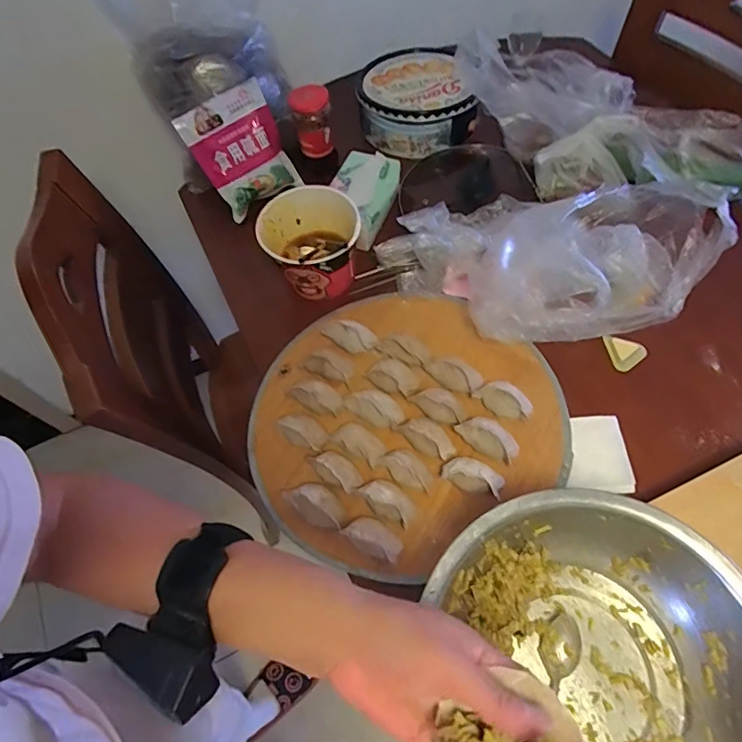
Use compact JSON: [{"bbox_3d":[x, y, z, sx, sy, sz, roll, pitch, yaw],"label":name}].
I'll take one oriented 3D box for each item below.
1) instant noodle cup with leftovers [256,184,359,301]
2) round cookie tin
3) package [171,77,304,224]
[{"bbox_3d":[-0.085,-0.182,0.735,0.139,0.120,0.134,-2,62,3],"label":"instant noodle cup with leftovers"},{"bbox_3d":[0.077,-0.494,0.902,0.193,0.089,0.204,-2,62,3],"label":"round cookie tin"},{"bbox_3d":[-0.207,-0.352,0.807,0.144,0.174,0.034,-39,41,-15],"label":"package"}]

